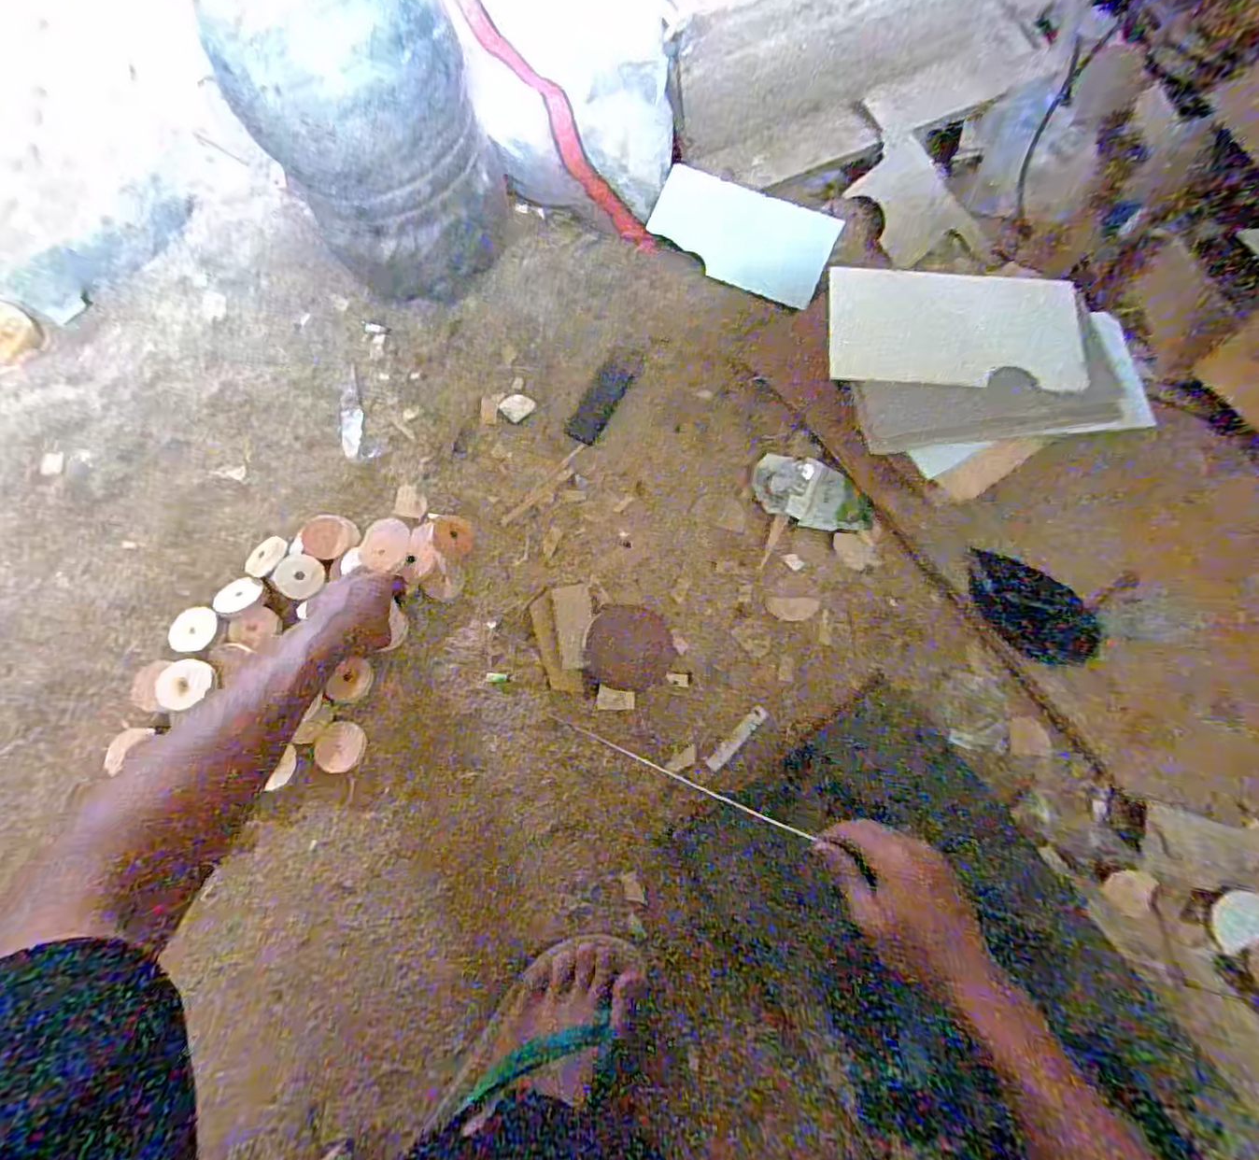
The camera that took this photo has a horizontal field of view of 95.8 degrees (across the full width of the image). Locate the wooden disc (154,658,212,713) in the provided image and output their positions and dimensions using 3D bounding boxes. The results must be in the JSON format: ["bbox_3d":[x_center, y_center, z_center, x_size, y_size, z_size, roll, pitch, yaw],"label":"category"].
[{"bbox_3d":[-0.462,0.107,0.591,0.044,0.007,0.054,7,58,-27],"label":"wooden disc"}]

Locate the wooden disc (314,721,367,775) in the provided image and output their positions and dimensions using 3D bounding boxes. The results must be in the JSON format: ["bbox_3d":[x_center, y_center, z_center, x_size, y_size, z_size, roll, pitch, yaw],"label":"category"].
[{"bbox_3d":[-0.306,0.177,0.600,0.047,0.012,0.051,0,73,0],"label":"wooden disc"}]

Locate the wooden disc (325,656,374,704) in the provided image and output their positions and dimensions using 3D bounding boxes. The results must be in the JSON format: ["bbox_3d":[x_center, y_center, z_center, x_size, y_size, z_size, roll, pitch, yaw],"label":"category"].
[{"bbox_3d":[-0.303,0.111,0.620,0.040,0.011,0.049,20,74,6],"label":"wooden disc"}]

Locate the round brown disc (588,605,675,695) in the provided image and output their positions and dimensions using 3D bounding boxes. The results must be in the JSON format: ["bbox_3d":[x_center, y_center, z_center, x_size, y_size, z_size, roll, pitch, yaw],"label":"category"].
[{"bbox_3d":[0.001,0.075,0.634,0.091,0.010,0.091,0,73,0],"label":"round brown disc"}]

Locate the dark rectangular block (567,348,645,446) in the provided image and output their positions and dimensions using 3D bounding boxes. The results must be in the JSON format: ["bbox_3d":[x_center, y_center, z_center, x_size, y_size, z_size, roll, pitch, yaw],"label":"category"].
[{"bbox_3d":[-0.033,-0.239,0.732,0.045,0.008,0.142,27,75,8],"label":"dark rectangular block"}]

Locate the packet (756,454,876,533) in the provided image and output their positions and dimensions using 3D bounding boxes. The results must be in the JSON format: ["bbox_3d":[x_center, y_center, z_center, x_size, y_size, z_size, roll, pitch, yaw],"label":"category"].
[{"bbox_3d":[0.213,-0.101,0.665,0.132,0.028,0.078,14,73,4],"label":"packet"}]

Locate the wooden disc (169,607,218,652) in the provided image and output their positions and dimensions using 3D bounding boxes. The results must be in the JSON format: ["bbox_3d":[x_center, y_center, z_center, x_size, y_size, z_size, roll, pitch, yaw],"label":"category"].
[{"bbox_3d":[-0.473,0.054,0.616,0.044,0.004,0.049,9,69,-9],"label":"wooden disc"}]

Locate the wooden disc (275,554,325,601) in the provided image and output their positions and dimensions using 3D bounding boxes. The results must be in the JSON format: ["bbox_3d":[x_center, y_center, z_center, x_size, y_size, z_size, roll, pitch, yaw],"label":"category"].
[{"bbox_3d":[-0.382,-0.004,0.658,0.054,0.005,0.052,3,79,-14],"label":"wooden disc"}]

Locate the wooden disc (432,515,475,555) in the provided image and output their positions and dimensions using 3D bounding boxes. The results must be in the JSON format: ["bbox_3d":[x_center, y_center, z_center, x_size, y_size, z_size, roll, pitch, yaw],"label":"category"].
[{"bbox_3d":[-0.210,-0.054,0.679,0.047,0.008,0.048,0,73,0],"label":"wooden disc"}]

